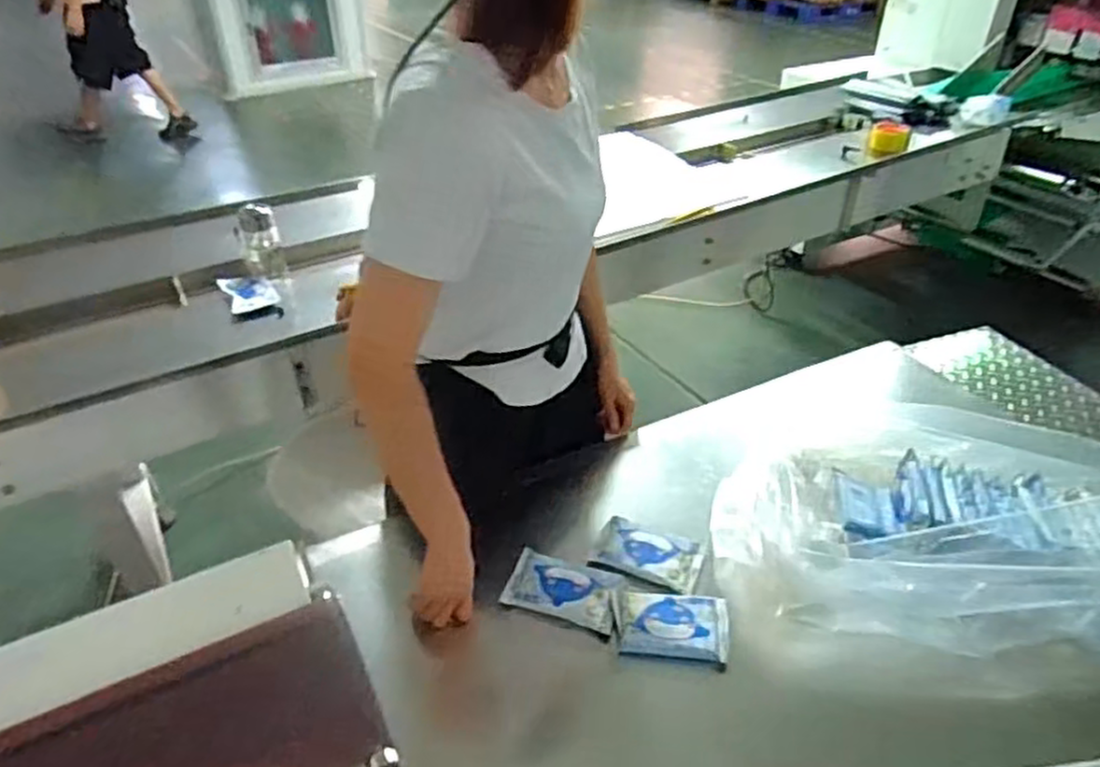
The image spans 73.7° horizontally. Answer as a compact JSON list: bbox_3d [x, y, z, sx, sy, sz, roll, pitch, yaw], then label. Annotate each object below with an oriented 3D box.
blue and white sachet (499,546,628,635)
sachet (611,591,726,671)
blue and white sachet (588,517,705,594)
[{"bbox_3d":[0.018,0.262,0.932,0.141,0.012,0.088,12,39,15],"label":"blue and white sachet"},{"bbox_3d":[0.147,0.296,0.893,0.136,0.028,0.082,5,37,5],"label":"sachet"},{"bbox_3d":[0.133,0.222,0.976,0.134,0.022,0.085,14,39,20],"label":"blue and white sachet"}]

